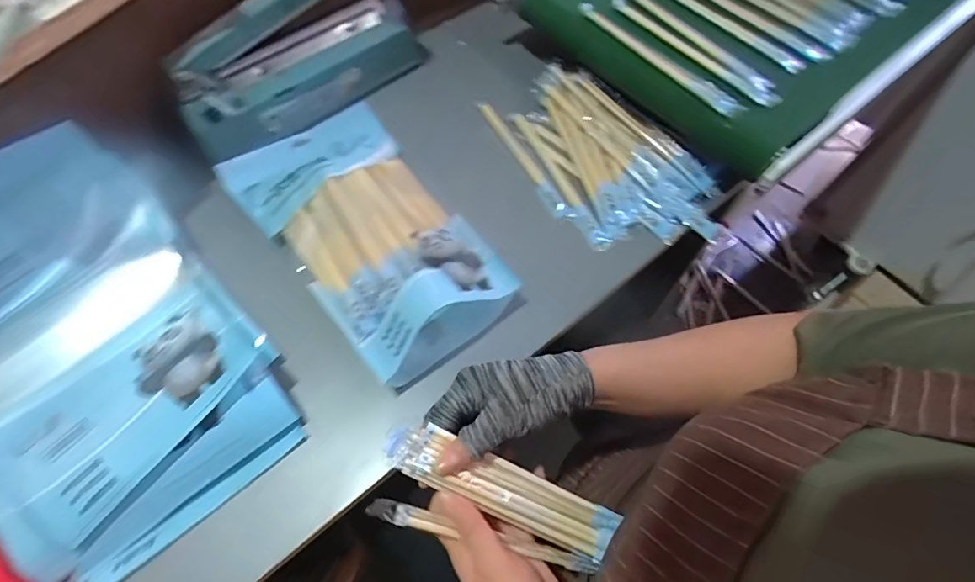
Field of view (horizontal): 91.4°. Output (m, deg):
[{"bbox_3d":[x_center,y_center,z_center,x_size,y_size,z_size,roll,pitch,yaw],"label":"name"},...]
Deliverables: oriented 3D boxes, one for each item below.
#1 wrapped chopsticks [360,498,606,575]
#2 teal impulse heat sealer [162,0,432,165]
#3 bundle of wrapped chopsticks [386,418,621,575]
[{"bbox_3d":[0.006,0.183,0.351,0.197,0.015,0.014,27,60,-22],"label":"wrapped chopsticks"},{"bbox_3d":[-0.212,-0.282,0.543,0.297,0.149,0.063,-36,67,-17],"label":"teal impulse heat sealer"},{"bbox_3d":[0.011,0.157,0.366,0.199,0.025,0.049,31,63,-13],"label":"bundle of wrapped chopsticks"}]

